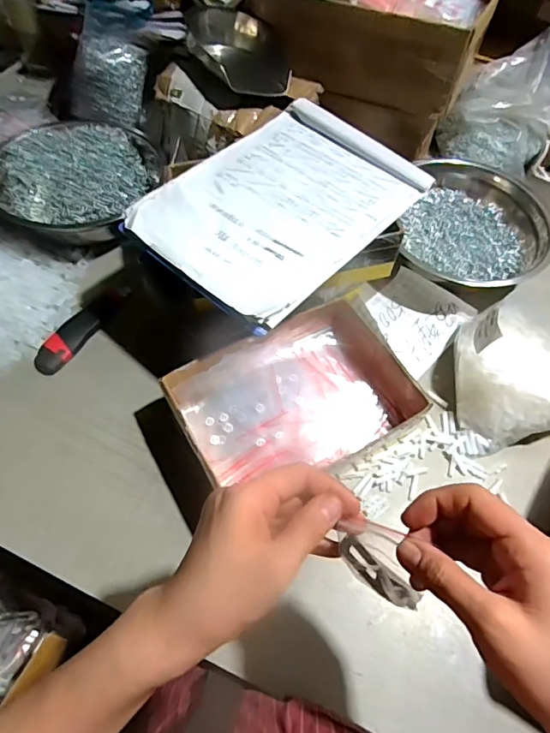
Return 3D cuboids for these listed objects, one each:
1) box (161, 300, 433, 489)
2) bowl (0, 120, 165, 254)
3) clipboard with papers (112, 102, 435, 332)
[{"bbox_3d":[0.020,0.041,0.560,0.256,0.066,0.171,-24,64,-17],"label":"box"},{"bbox_3d":[-0.307,-0.277,0.718,0.215,0.060,0.226,2,59,-3],"label":"bowl"},{"bbox_3d":[0.008,-0.190,0.549,0.221,0.015,0.305,37,64,17],"label":"clipboard with papers"}]

